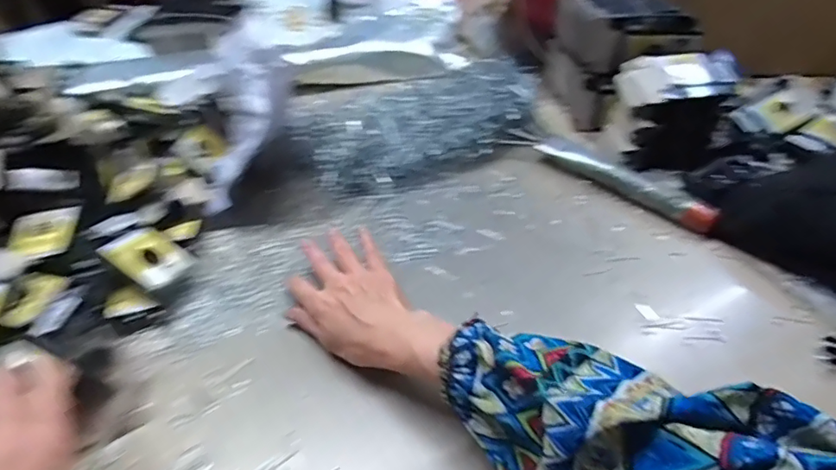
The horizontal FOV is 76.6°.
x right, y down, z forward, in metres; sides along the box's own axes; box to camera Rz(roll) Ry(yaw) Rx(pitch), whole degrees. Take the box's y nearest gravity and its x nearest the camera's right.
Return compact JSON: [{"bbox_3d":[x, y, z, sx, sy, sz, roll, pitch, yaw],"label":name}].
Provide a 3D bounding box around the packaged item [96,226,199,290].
[{"bbox_3d":[-0.257,0.019,0.508,0.065,0.007,0.056,41,45,-3],"label":"packaged item"}]

